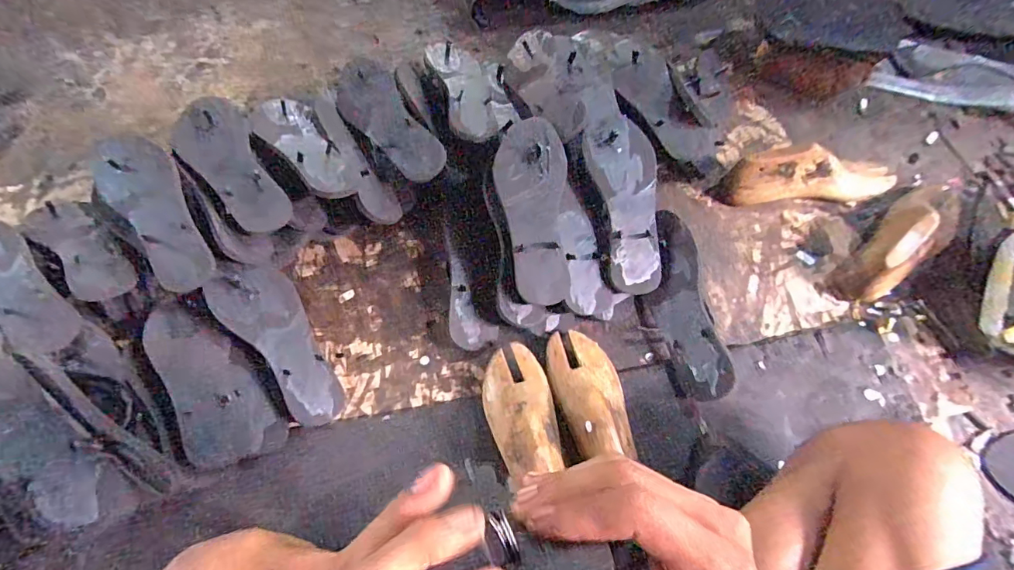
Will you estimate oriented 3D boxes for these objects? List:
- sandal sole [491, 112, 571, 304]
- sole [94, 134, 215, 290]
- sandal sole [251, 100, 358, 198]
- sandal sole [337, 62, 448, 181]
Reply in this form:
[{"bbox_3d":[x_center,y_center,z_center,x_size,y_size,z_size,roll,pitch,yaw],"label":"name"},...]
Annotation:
[{"bbox_3d":[0.035,-0.097,0.603,0.088,0.019,0.237,-5,83,-2],"label":"sandal sole"},{"bbox_3d":[-0.445,-0.094,0.604,0.088,0.015,0.228,-32,83,-13],"label":"sole"},{"bbox_3d":[-0.281,-0.191,0.649,0.078,0.026,0.196,-32,69,-13],"label":"sandal sole"},{"bbox_3d":[-0.174,-0.238,0.674,0.082,0.031,0.235,-32,69,-13],"label":"sandal sole"}]

